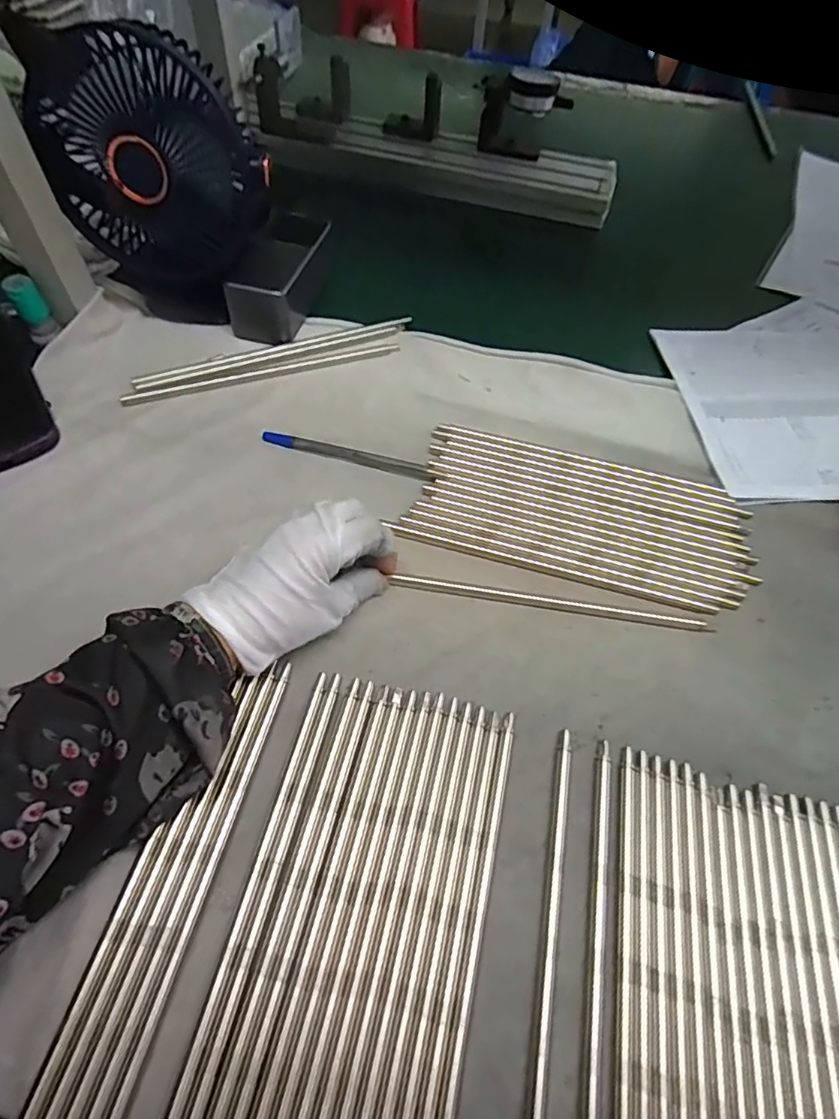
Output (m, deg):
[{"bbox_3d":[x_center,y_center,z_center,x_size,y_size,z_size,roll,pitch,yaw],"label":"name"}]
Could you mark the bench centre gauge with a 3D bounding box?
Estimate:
[{"bbox_3d":[0.014,-0.463,0.615,0.408,0.090,0.107,14,56,5],"label":"bench centre gauge"}]

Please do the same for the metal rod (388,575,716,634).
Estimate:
[{"bbox_3d":[0.083,0.027,0.359,0.198,0.008,0.010,8,56,2],"label":"metal rod"}]

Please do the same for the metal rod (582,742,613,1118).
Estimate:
[{"bbox_3d":[0.079,0.194,0.249,0.009,0.006,0.219,12,57,4],"label":"metal rod"}]

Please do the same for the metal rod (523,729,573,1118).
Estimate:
[{"bbox_3d":[0.057,0.186,0.251,0.008,0.008,0.219,13,57,5],"label":"metal rod"}]

